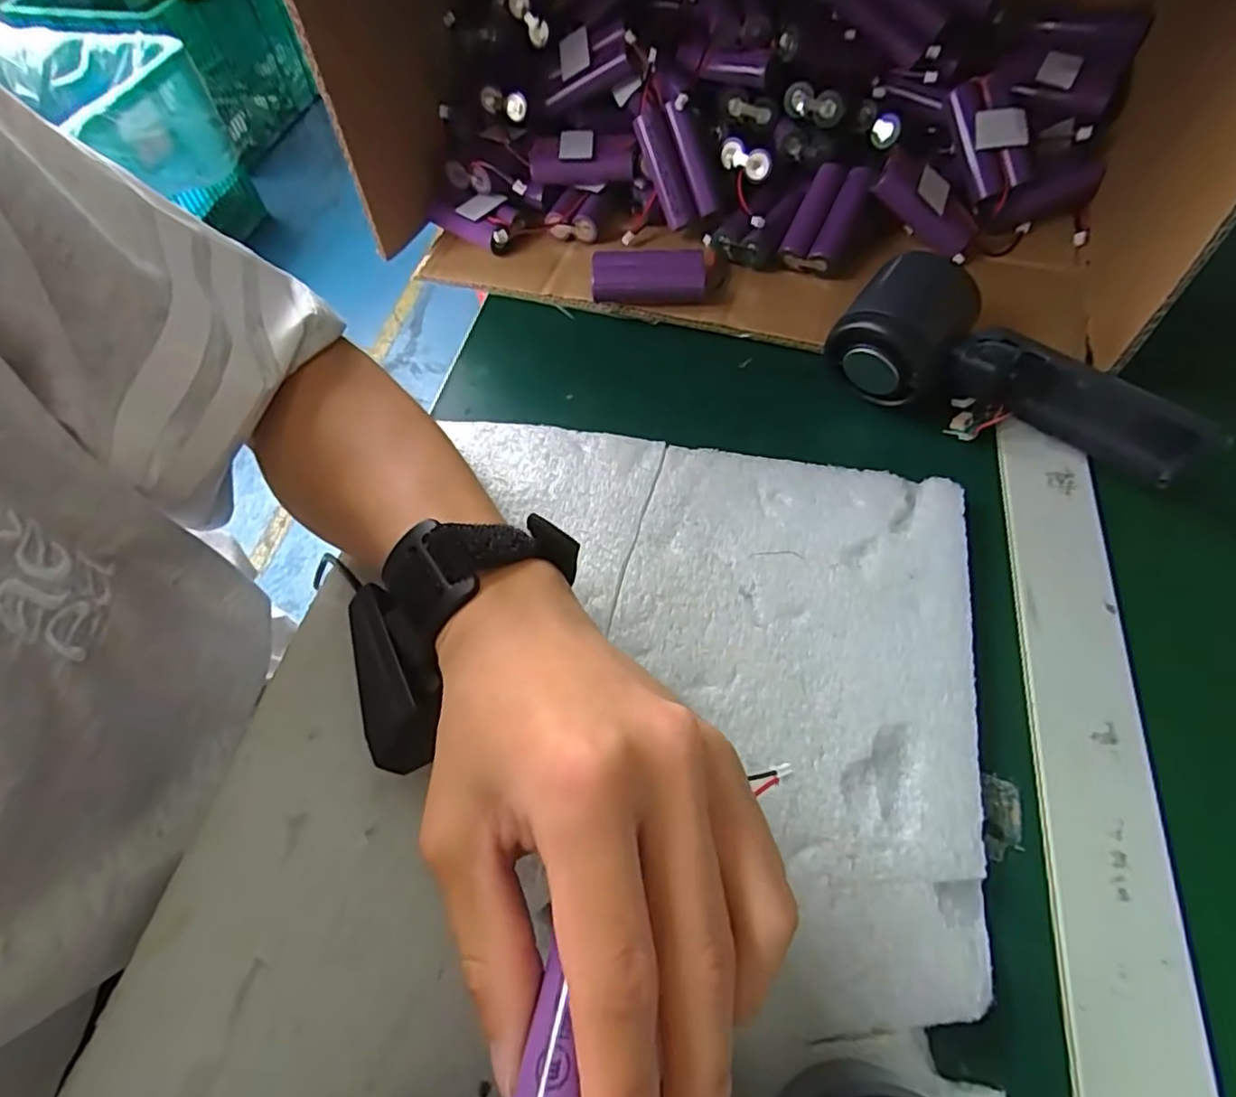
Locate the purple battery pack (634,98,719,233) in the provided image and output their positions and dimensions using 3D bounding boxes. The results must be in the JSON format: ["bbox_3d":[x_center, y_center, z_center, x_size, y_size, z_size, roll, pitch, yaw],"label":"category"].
[{"bbox_3d":[0.036,-0.236,0.387,0.032,0.021,0.067,-30,107,-15],"label":"purple battery pack"}]

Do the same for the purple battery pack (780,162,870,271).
[{"bbox_3d":[0.124,-0.200,0.378,0.032,0.014,0.066,23,81,15],"label":"purple battery pack"}]

